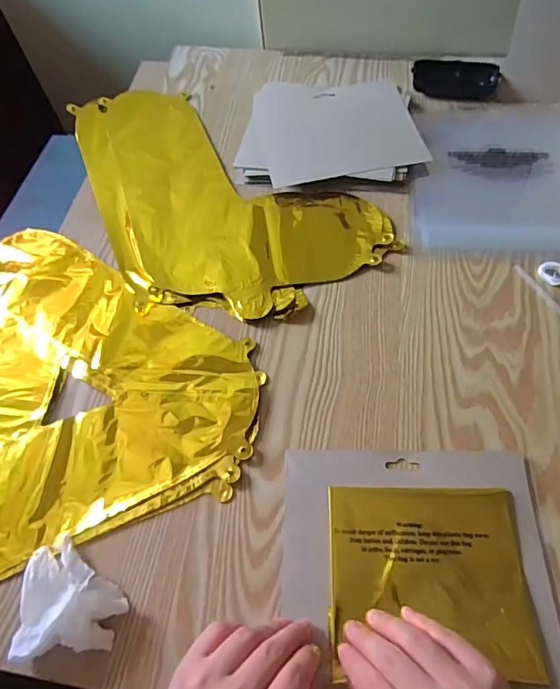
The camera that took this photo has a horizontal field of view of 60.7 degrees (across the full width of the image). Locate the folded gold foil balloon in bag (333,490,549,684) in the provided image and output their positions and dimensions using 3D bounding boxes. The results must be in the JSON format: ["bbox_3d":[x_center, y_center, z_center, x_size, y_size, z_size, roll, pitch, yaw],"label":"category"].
[{"bbox_3d":[0.109,0.169,0.354,0.141,0.006,0.122,1,59,5],"label":"folded gold foil balloon in bag"}]

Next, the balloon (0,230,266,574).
[{"bbox_3d":[-0.223,0.014,0.467,0.354,0.009,0.366,-17,59,-6],"label":"balloon"}]

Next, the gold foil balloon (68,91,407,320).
[{"bbox_3d":[-0.081,-0.201,0.582,0.274,0.020,0.414,-24,60,-10],"label":"gold foil balloon"}]

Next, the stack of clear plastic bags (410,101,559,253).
[{"bbox_3d":[0.264,-0.210,0.570,0.220,0.012,0.258,1,59,5],"label":"stack of clear plastic bags"}]

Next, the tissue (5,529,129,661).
[{"bbox_3d":[-0.150,0.180,0.349,0.070,0.033,0.076,-5,59,1],"label":"tissue"}]

